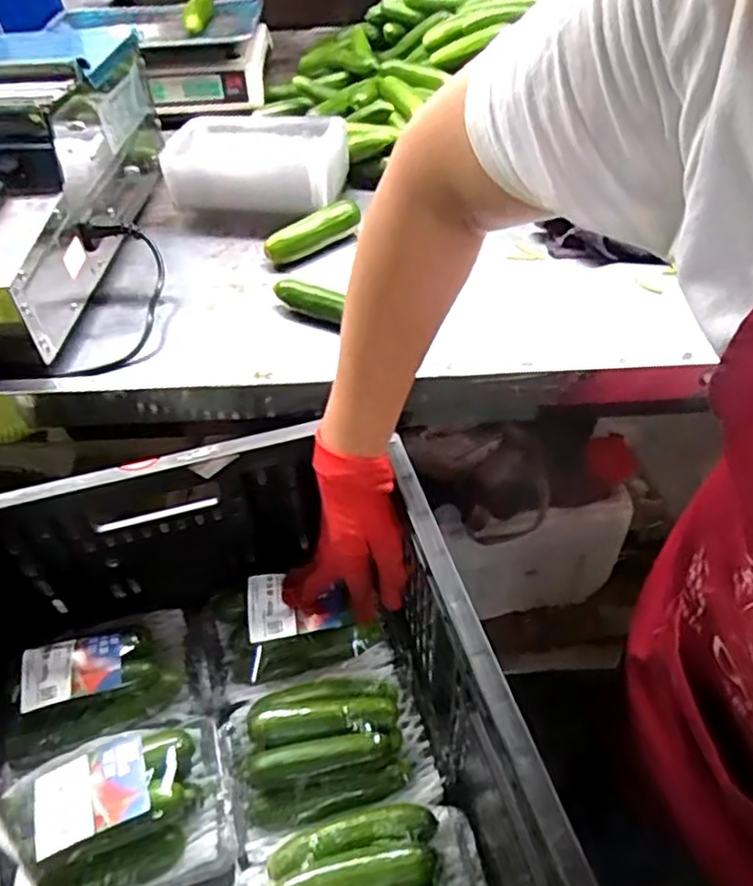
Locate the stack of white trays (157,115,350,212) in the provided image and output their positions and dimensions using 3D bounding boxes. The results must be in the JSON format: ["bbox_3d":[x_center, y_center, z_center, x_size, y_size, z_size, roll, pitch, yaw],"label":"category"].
[{"bbox_3d":[-0.135,-0.312,0.756,0.203,0.079,0.104,-14,46,-11],"label":"stack of white trays"}]

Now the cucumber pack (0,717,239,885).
[{"bbox_3d":[-0.194,0.266,0.489,0.165,0.045,0.117,-13,46,-10],"label":"cucumber pack"}]

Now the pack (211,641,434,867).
[{"bbox_3d":[-0.043,0.232,0.519,0.158,0.039,0.126,-15,46,-11],"label":"pack"}]

